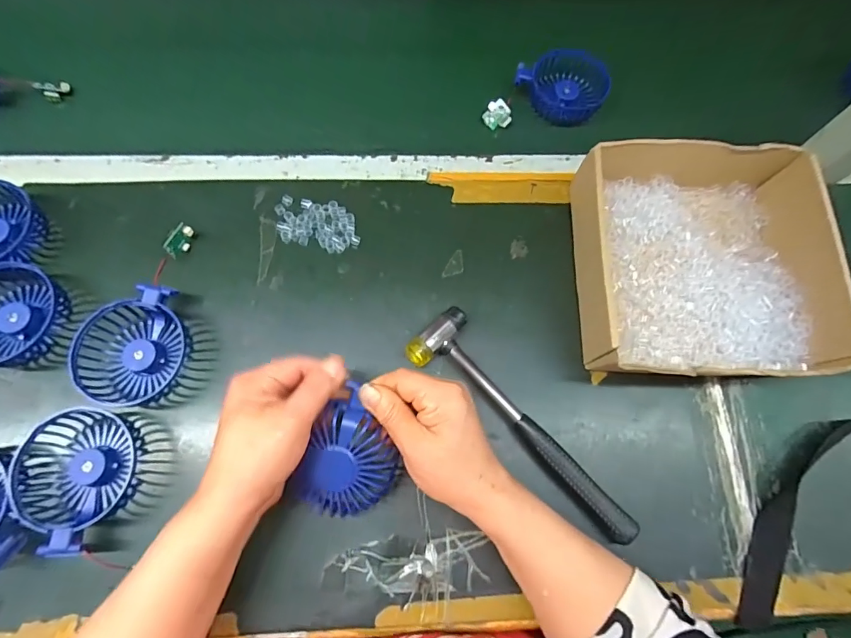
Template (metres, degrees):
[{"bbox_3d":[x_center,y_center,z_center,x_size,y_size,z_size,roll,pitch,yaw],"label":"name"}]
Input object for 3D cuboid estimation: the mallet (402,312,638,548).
[{"bbox_3d":[0.080,0.093,0.368,0.059,0.026,0.233,-40,77,-14],"label":"mallet"}]

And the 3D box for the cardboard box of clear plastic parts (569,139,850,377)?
[{"bbox_3d":[0.244,-0.049,0.399,0.212,0.080,0.212,4,71,-1],"label":"cardboard box of clear plastic parts"}]

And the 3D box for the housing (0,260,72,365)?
[{"bbox_3d":[-0.363,-0.002,0.378,0.084,0.029,0.090,20,72,4],"label":"housing"}]

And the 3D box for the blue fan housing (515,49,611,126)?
[{"bbox_3d":[0.159,-0.275,0.509,0.100,0.034,0.100,1,71,-2],"label":"blue fan housing"}]

